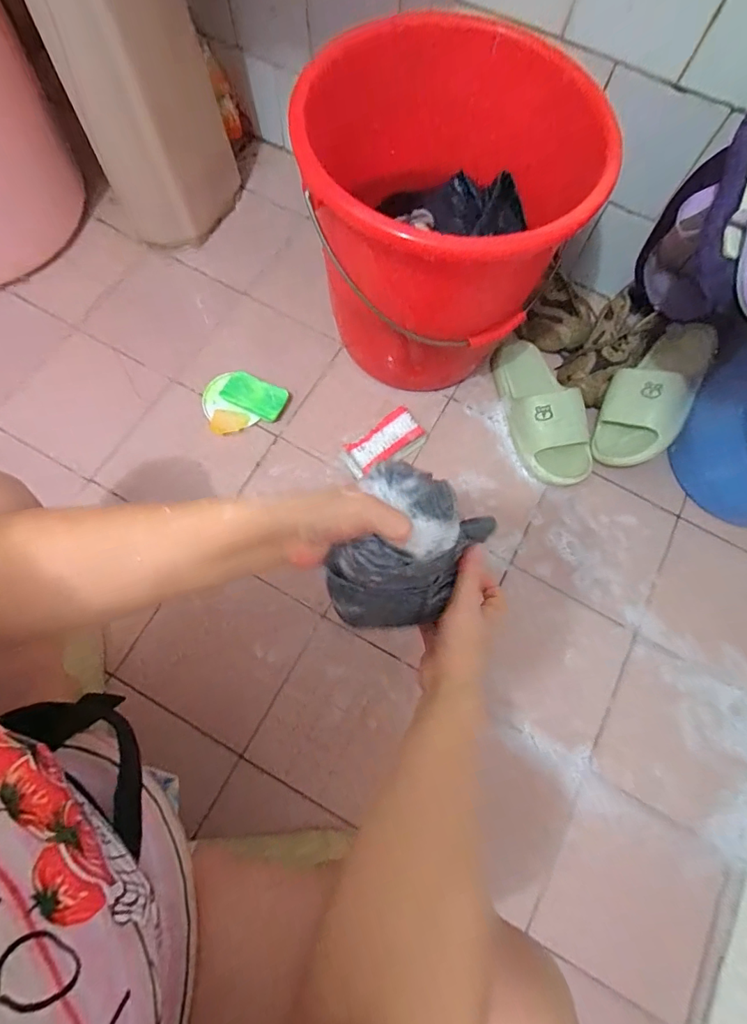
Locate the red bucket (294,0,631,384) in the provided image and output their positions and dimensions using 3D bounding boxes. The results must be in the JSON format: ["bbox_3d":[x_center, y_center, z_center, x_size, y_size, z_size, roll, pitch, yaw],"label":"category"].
[{"bbox_3d":[0.074,-0.370,0.636,0.308,0.324,0.326,-2,74,-3],"label":"red bucket"}]

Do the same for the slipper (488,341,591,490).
[{"bbox_3d":[0.263,-0.169,0.716,0.105,0.061,0.259,-15,75,-7],"label":"slipper"}]

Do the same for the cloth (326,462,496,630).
[{"bbox_3d":[0.021,0.036,0.363,0.105,0.098,0.125,30,75,7],"label":"cloth"}]

